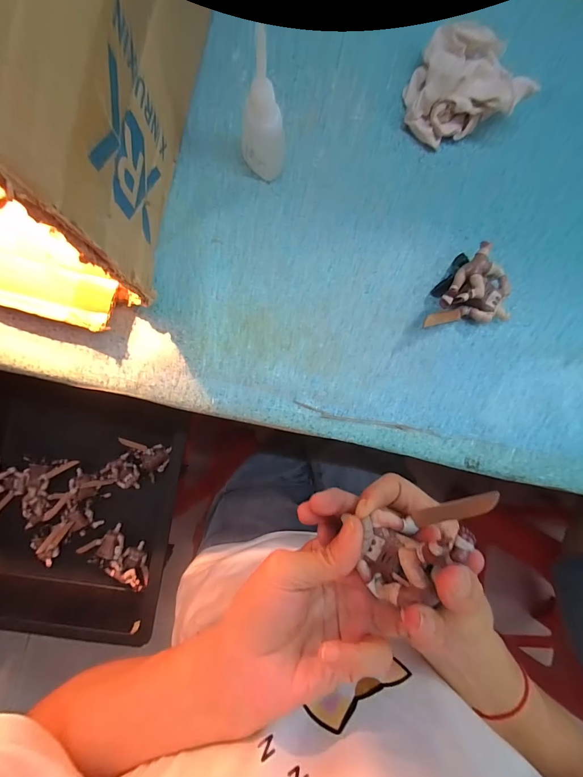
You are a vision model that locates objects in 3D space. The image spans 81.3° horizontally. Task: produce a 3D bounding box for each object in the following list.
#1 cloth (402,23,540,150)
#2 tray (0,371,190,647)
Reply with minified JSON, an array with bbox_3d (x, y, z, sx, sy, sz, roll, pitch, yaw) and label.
[{"bbox_3d":[0.124,-0.225,0.254,0.072,0.040,0.081,-38,92,-4],"label":"cloth"},{"bbox_3d":[-0.325,0.153,0.509,0.315,0.118,0.318,9,87,-3],"label":"tray"}]

